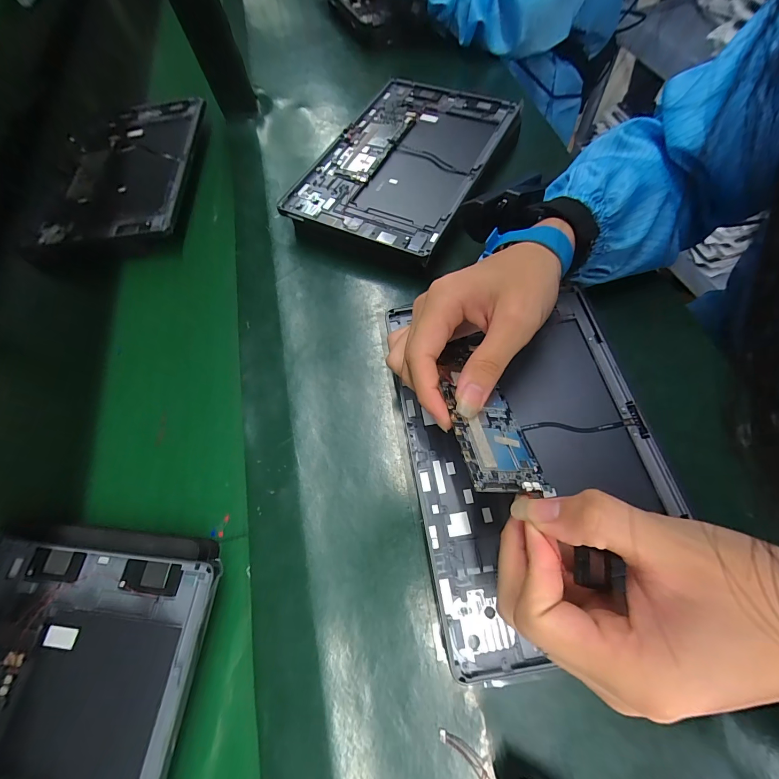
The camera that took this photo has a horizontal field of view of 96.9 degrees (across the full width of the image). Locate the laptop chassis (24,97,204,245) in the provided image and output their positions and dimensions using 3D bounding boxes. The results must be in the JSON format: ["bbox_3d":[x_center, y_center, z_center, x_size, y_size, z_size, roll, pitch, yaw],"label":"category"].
[{"bbox_3d":[-0.310,-0.257,0.406,0.167,0.016,0.228,-8,66,5],"label":"laptop chassis"}]

